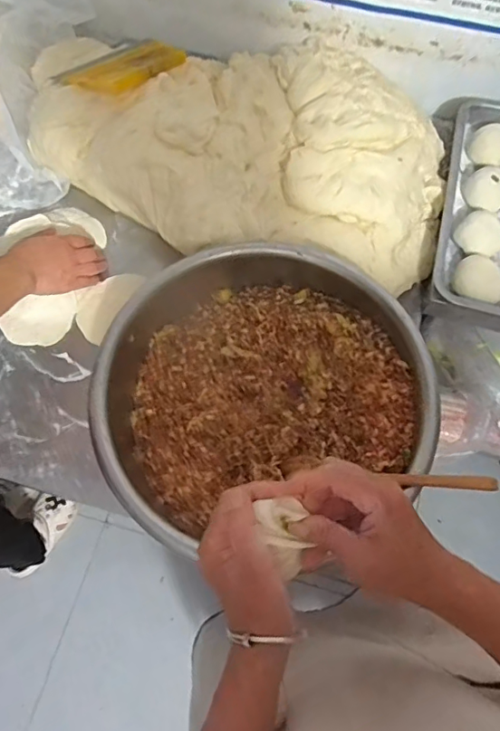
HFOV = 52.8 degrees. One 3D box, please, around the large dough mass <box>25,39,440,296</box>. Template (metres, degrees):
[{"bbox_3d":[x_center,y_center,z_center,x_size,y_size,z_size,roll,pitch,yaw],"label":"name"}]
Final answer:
[{"bbox_3d":[-0.017,-0.354,0.770,0.630,0.112,0.404,9,69,3],"label":"large dough mass"}]

